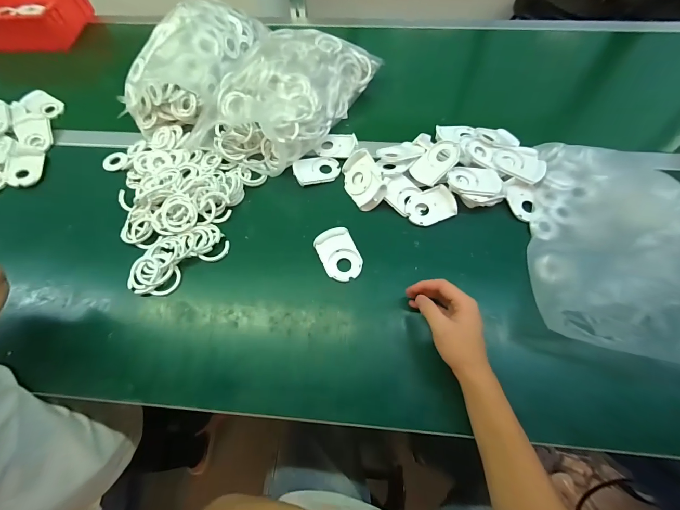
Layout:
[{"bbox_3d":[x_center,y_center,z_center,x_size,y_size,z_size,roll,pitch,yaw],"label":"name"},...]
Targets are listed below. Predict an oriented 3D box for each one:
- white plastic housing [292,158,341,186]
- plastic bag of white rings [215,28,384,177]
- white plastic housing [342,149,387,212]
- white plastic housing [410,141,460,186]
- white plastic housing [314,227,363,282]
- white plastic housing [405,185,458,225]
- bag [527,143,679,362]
[{"bbox_3d":[-0.042,-0.156,0.566,0.084,0.014,0.059,-14,63,-5],"label":"white plastic housing"},{"bbox_3d":[-0.094,-0.307,0.594,0.197,0.112,0.334,28,67,16],"label":"plastic bag of white rings"},{"bbox_3d":[0.040,-0.128,0.539,0.063,0.018,0.107,-35,62,25],"label":"white plastic housing"},{"bbox_3d":[0.162,-0.156,0.525,0.083,0.014,0.058,-48,58,4],"label":"white plastic housing"},{"bbox_3d":[-0.001,-0.001,0.482,0.057,0.019,0.083,-25,64,-10],"label":"white plastic housing"},{"bbox_3d":[0.150,-0.082,0.515,0.078,0.016,0.054,-18,63,-7],"label":"white plastic housing"},{"bbox_3d":[0.406,-0.040,0.437,0.228,0.108,0.337,11,63,8],"label":"bag"}]

